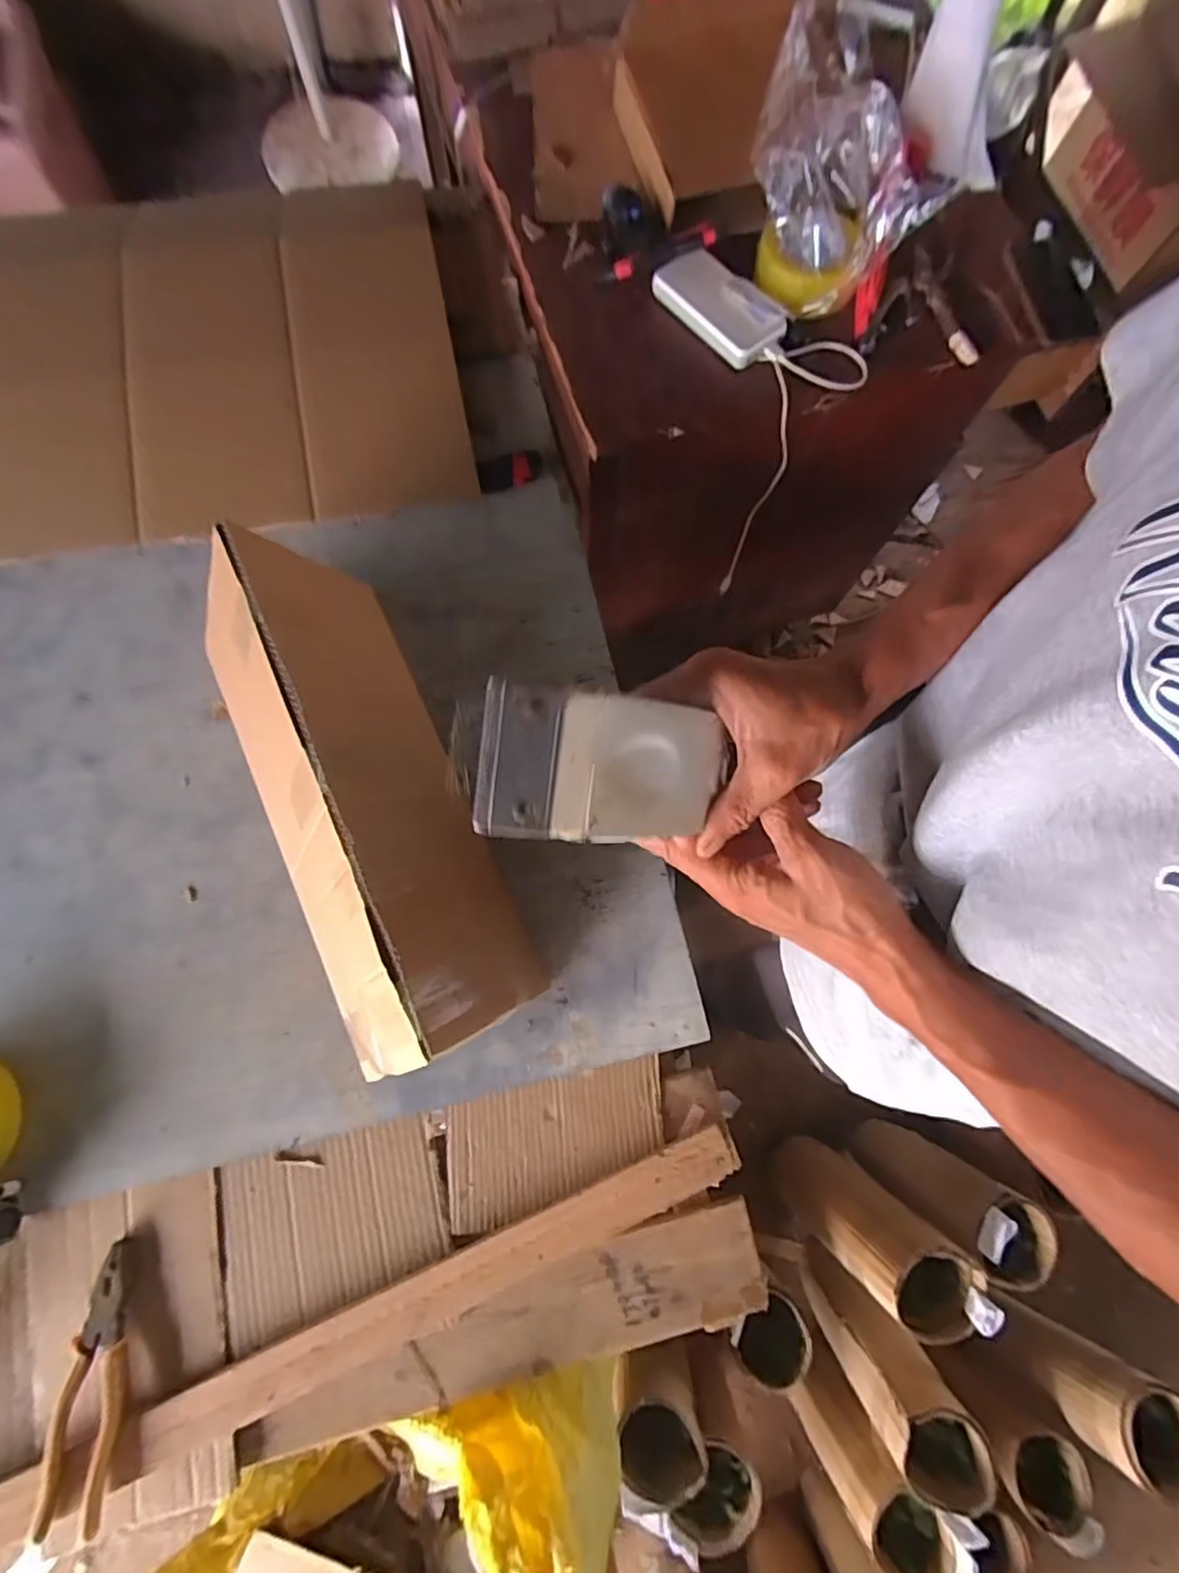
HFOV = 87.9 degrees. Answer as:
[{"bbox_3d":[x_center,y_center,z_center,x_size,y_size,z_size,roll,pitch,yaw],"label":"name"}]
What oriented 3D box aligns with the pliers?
[{"bbox_3d":[-0.413,0.494,0.508,0.057,0.024,0.188,0,77,-2],"label":"pliers"}]

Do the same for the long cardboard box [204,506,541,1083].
[{"bbox_3d":[-0.217,-0.001,0.562,0.175,0.168,0.483,-24,79,-7],"label":"long cardboard box"}]

